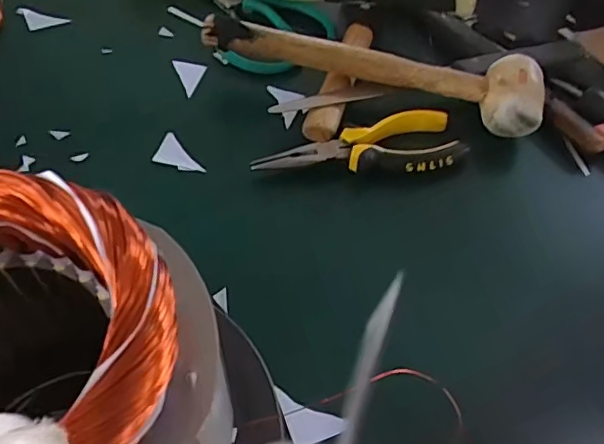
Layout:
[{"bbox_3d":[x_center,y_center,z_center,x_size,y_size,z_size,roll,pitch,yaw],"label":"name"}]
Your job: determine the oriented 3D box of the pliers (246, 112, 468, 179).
[{"bbox_3d":[0.045,-0.052,0.406,0.153,0.015,0.051,-12,56,-13],"label":"pliers"}]

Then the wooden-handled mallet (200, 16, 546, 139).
[{"bbox_3d":[0.056,-0.121,0.450,0.261,0.054,0.057,17,54,7],"label":"wooden-handled mallet"}]

